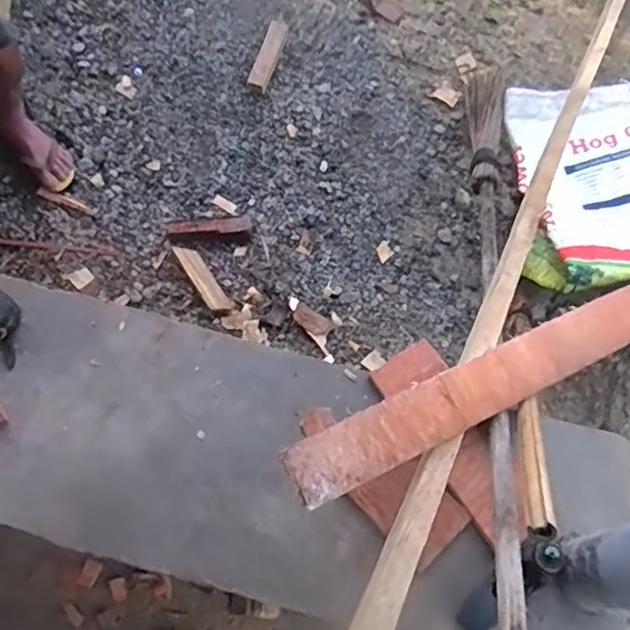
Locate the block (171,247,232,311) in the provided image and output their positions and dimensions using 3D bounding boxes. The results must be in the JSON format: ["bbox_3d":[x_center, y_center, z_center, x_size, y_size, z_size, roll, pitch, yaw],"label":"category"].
[{"bbox_3d":[-0.247,-0.080,1.342,0.046,0.015,0.177,-34,74,-10],"label":"block"}]

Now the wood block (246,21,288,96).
[{"bbox_3d":[-0.113,-0.636,1.501,0.048,0.025,0.184,18,72,7],"label":"wood block"}]

